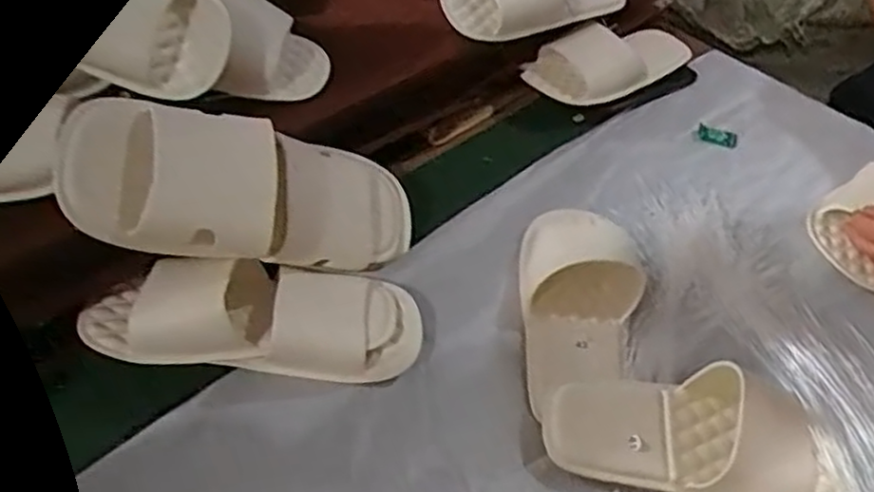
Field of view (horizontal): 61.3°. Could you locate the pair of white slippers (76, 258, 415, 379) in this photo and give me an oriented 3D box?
[{"bbox_3d":[-0.143,0.047,0.596,0.256,0.078,0.094,0,48,-5],"label":"pair of white slippers"}]

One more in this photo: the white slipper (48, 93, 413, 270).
[{"bbox_3d":[-0.144,-0.047,0.597,0.296,0.083,0.097,9,39,-39],"label":"white slipper"}]

